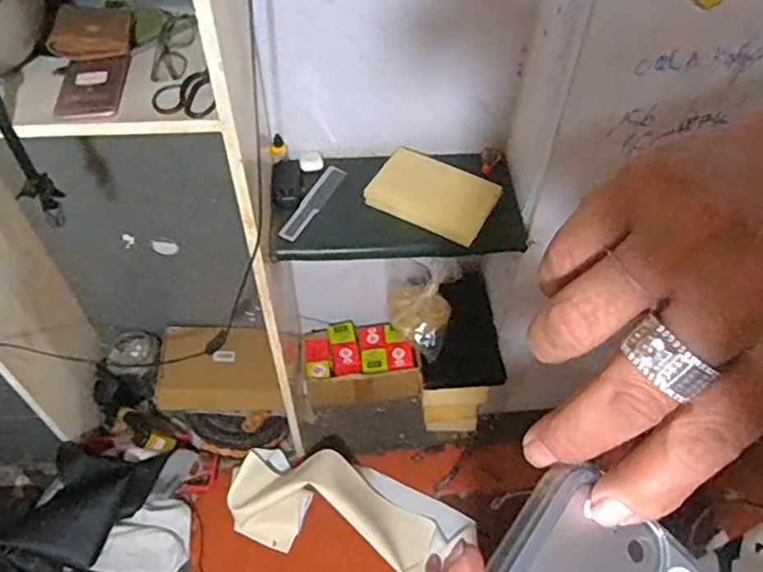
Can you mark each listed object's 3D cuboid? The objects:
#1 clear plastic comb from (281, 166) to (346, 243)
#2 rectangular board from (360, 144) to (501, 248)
[{"bbox_3d":[-0.121,-0.150,1.107,0.035,0.007,0.190,36,58,-7],"label":"clear plastic comb"},{"bbox_3d":[0.091,-0.163,1.086,0.207,0.022,0.129,26,66,16],"label":"rectangular board"}]

